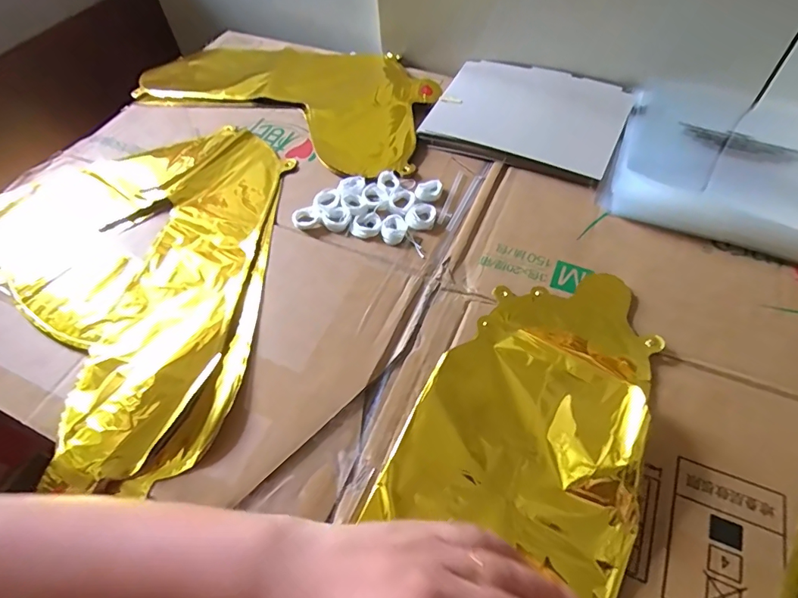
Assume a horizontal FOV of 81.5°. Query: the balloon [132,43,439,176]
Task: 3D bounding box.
[{"bbox_3d":[-0.135,-0.277,0.607,0.422,0.029,0.214,24,59,18],"label":"balloon"}]

